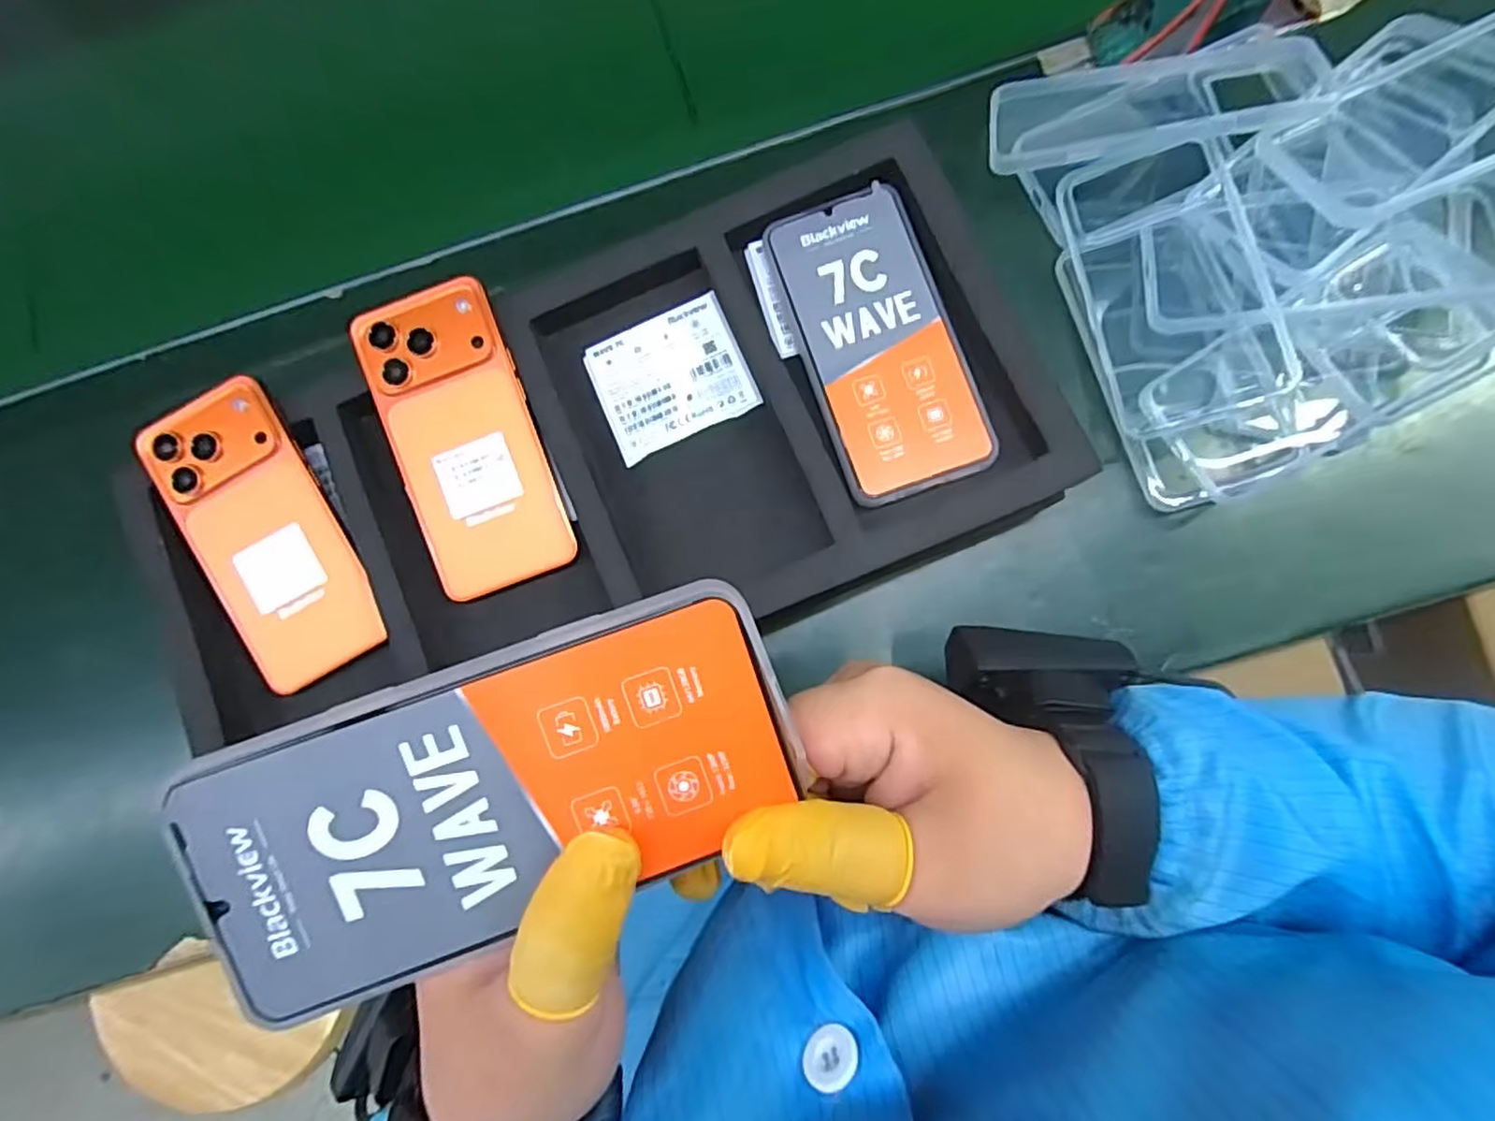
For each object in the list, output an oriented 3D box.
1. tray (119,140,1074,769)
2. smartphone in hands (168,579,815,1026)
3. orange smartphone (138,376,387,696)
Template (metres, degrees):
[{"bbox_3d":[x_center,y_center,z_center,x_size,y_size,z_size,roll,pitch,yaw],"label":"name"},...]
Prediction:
[{"bbox_3d":[-0.090,-0.057,0.359,0.479,0.043,0.219,-18,79,2],"label":"tray"},{"bbox_3d":[-0.069,0.065,0.189,0.163,0.011,0.076,-22,87,-4],"label":"smartphone in hands"},{"bbox_3d":[-0.260,-0.014,0.363,0.079,0.013,0.162,-27,87,-2],"label":"orange smartphone"}]

